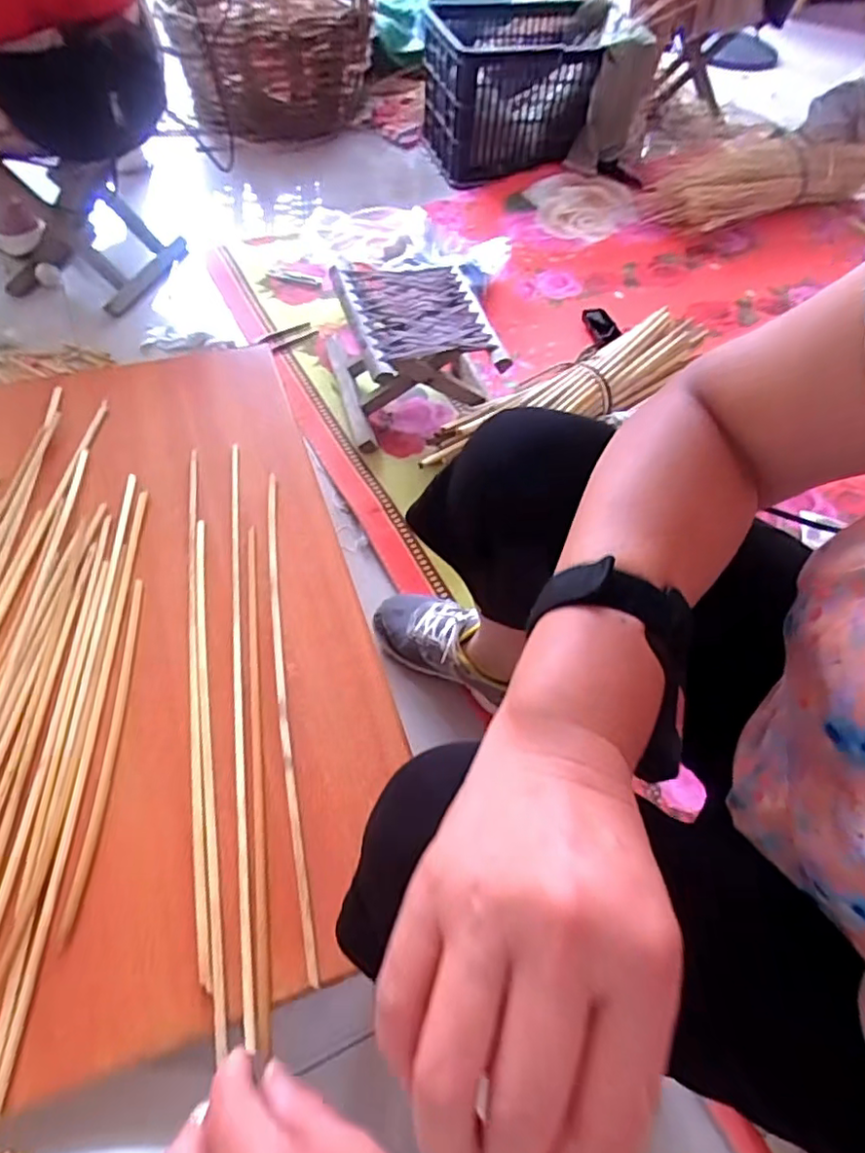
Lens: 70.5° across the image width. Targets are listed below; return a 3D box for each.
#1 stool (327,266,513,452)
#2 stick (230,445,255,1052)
[{"bbox_3d":[-0.040,-0.376,1.031,0.238,0.168,0.277,-11,57,-12],"label":"stool"},{"bbox_3d":[-0.170,0.082,0.535,0.011,0.011,0.533,-8,56,-9],"label":"stick"}]

